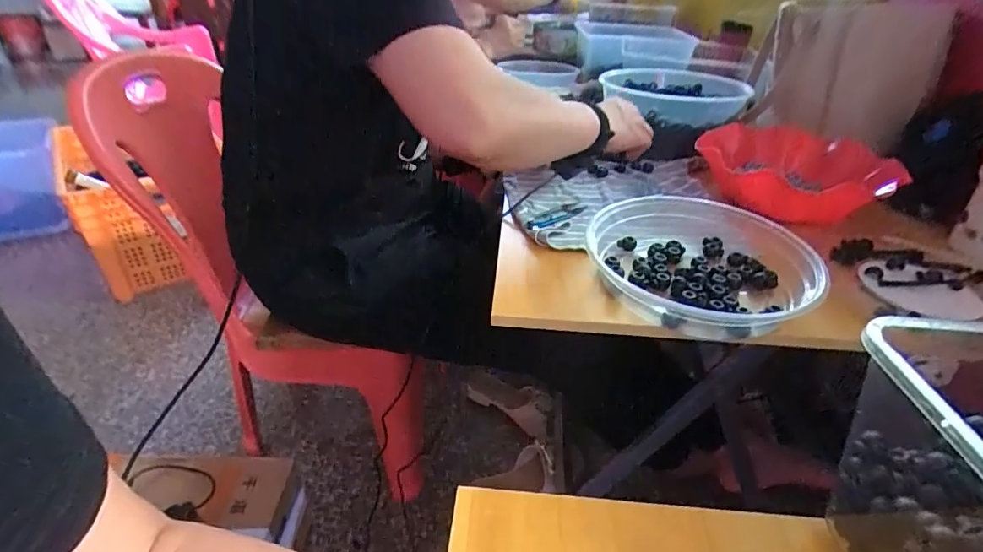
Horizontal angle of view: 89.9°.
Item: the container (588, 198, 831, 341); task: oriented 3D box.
[{"bbox_3d":[0.193,-0.007,0.461,0.189,0.054,0.196,1,33,-1],"label":"container"}]

